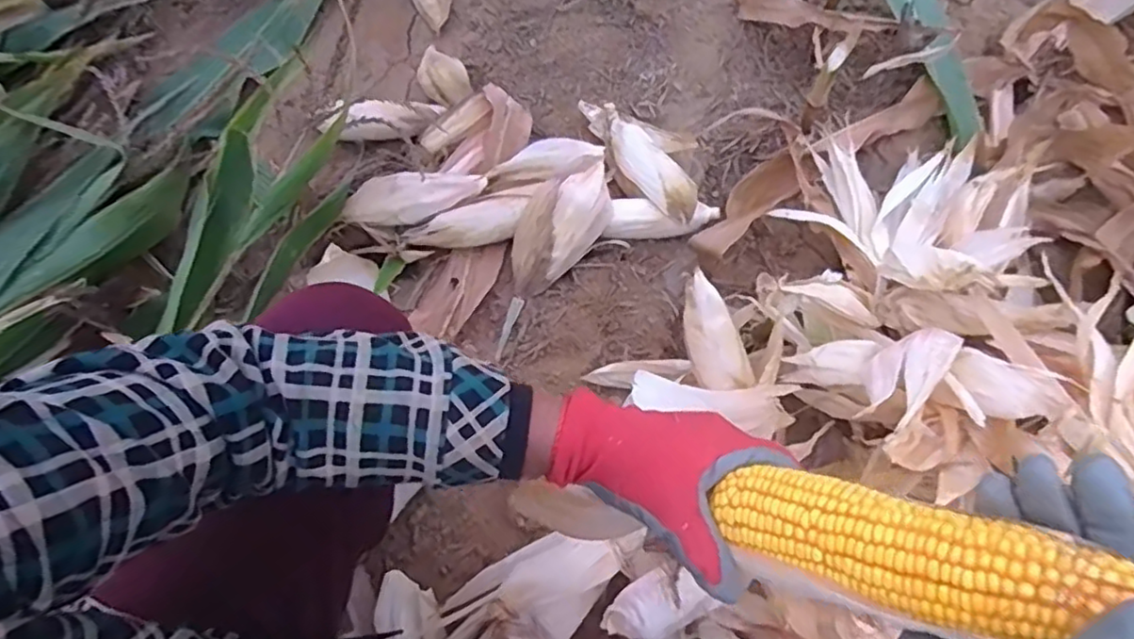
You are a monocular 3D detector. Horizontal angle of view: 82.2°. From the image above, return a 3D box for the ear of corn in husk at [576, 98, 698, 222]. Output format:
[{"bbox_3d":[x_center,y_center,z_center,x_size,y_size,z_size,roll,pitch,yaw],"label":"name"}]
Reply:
[{"bbox_3d":[0.092,-0.224,0.892,0.059,0.050,0.239,-30,59,-9],"label":"ear of corn in husk"}]

